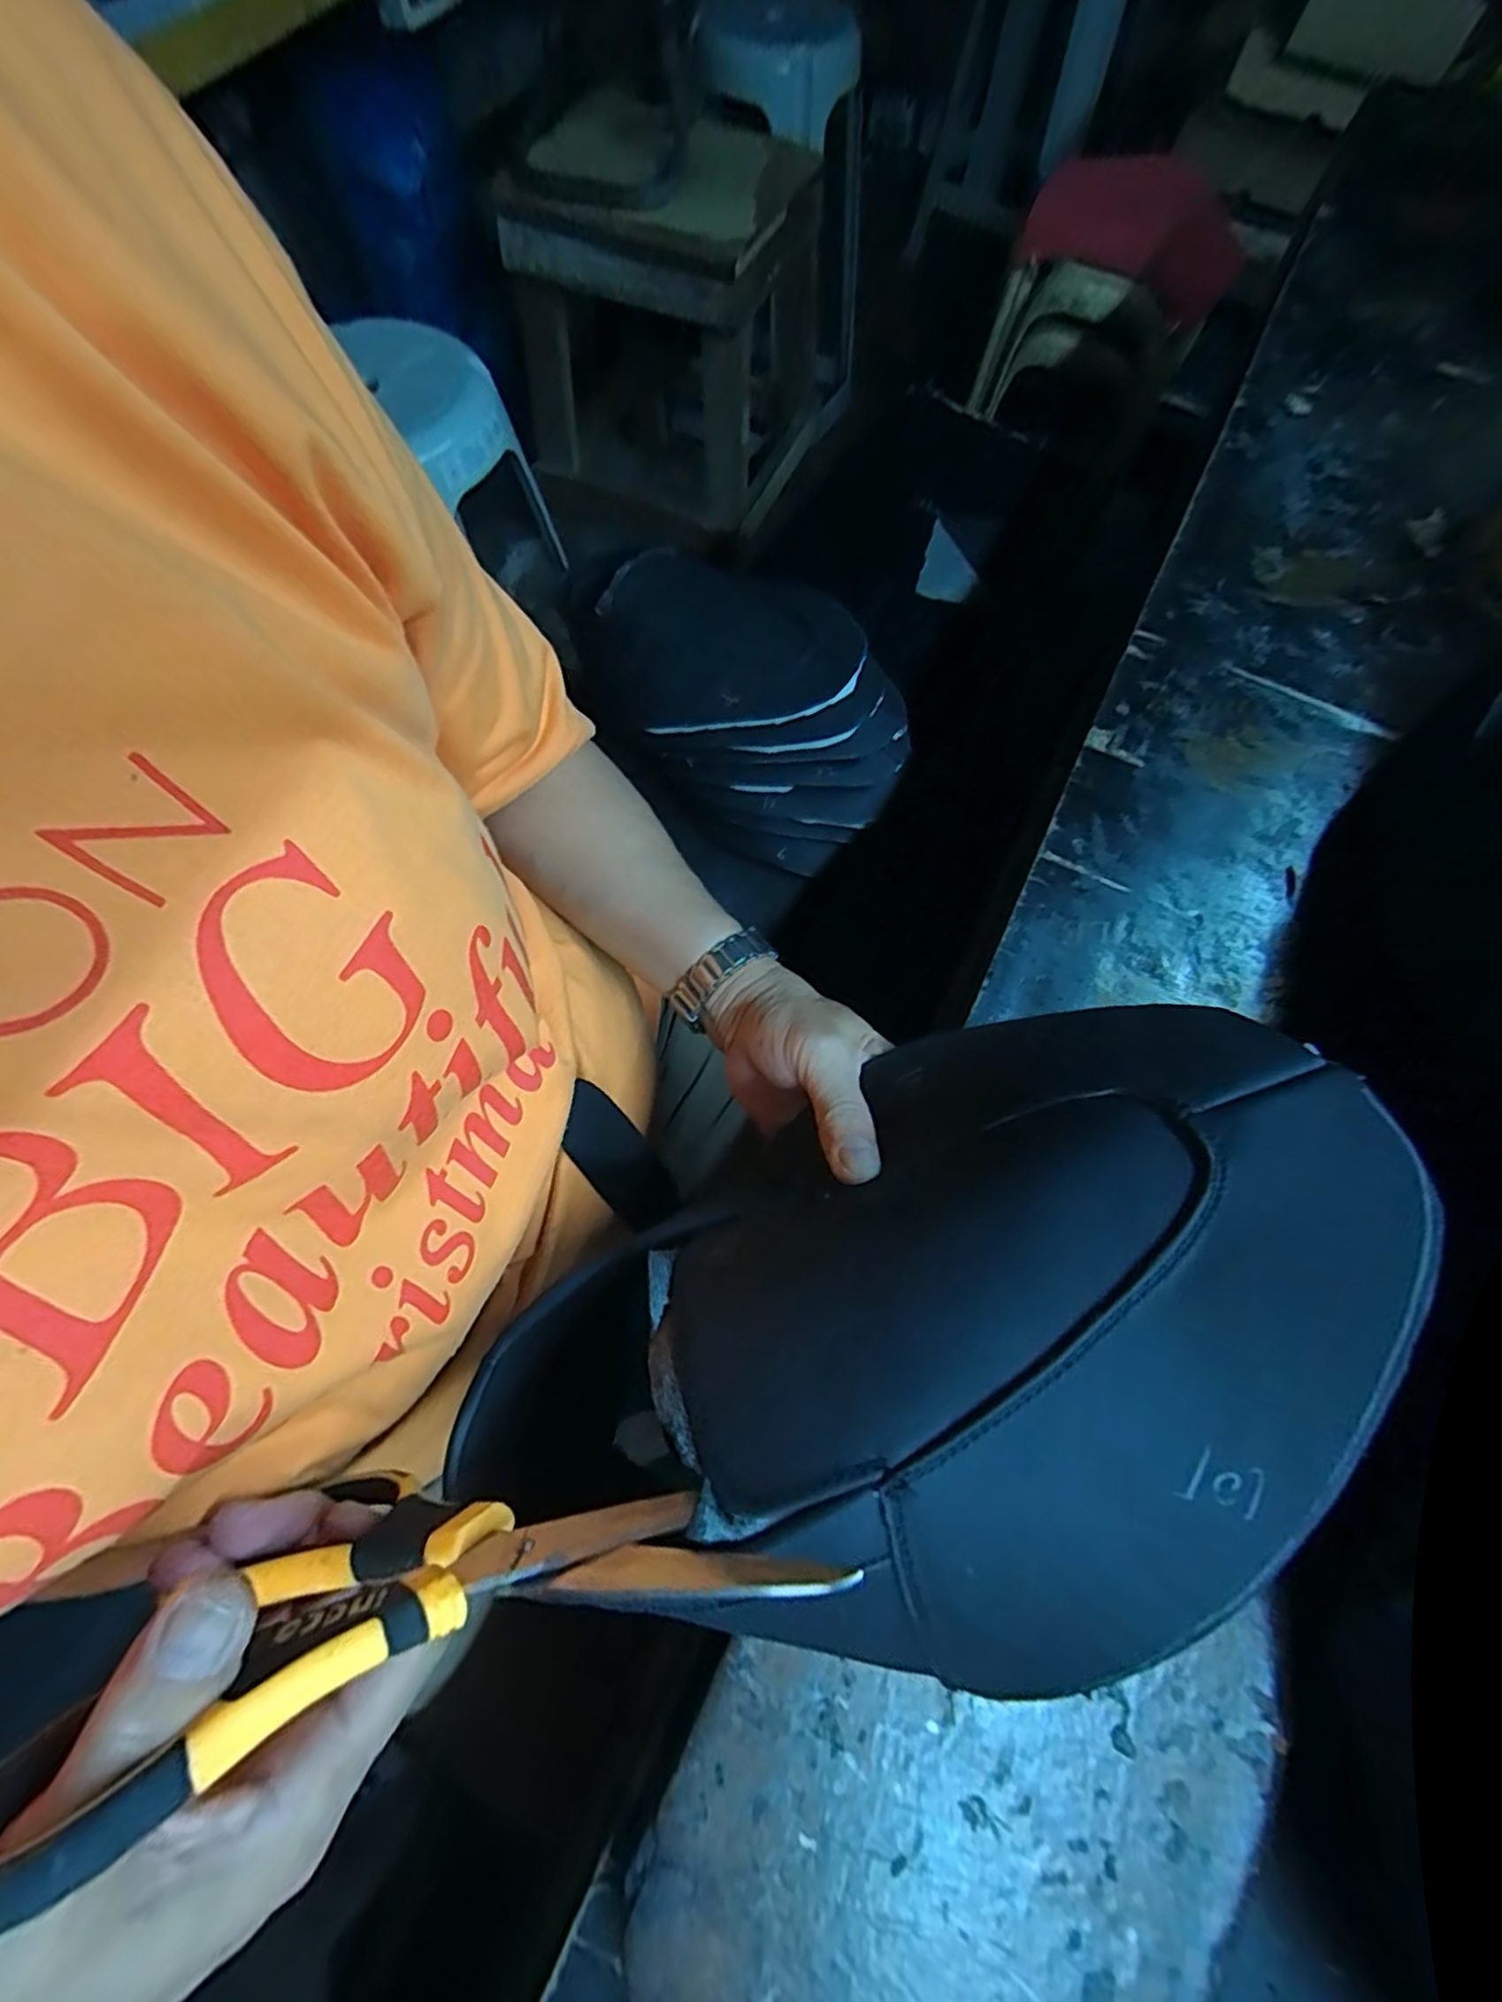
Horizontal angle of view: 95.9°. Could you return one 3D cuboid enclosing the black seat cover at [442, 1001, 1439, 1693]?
[{"bbox_3d":[0.053,0.091,0.193,0.249,0.087,0.140,-34,73,-12],"label":"black seat cover"}]

